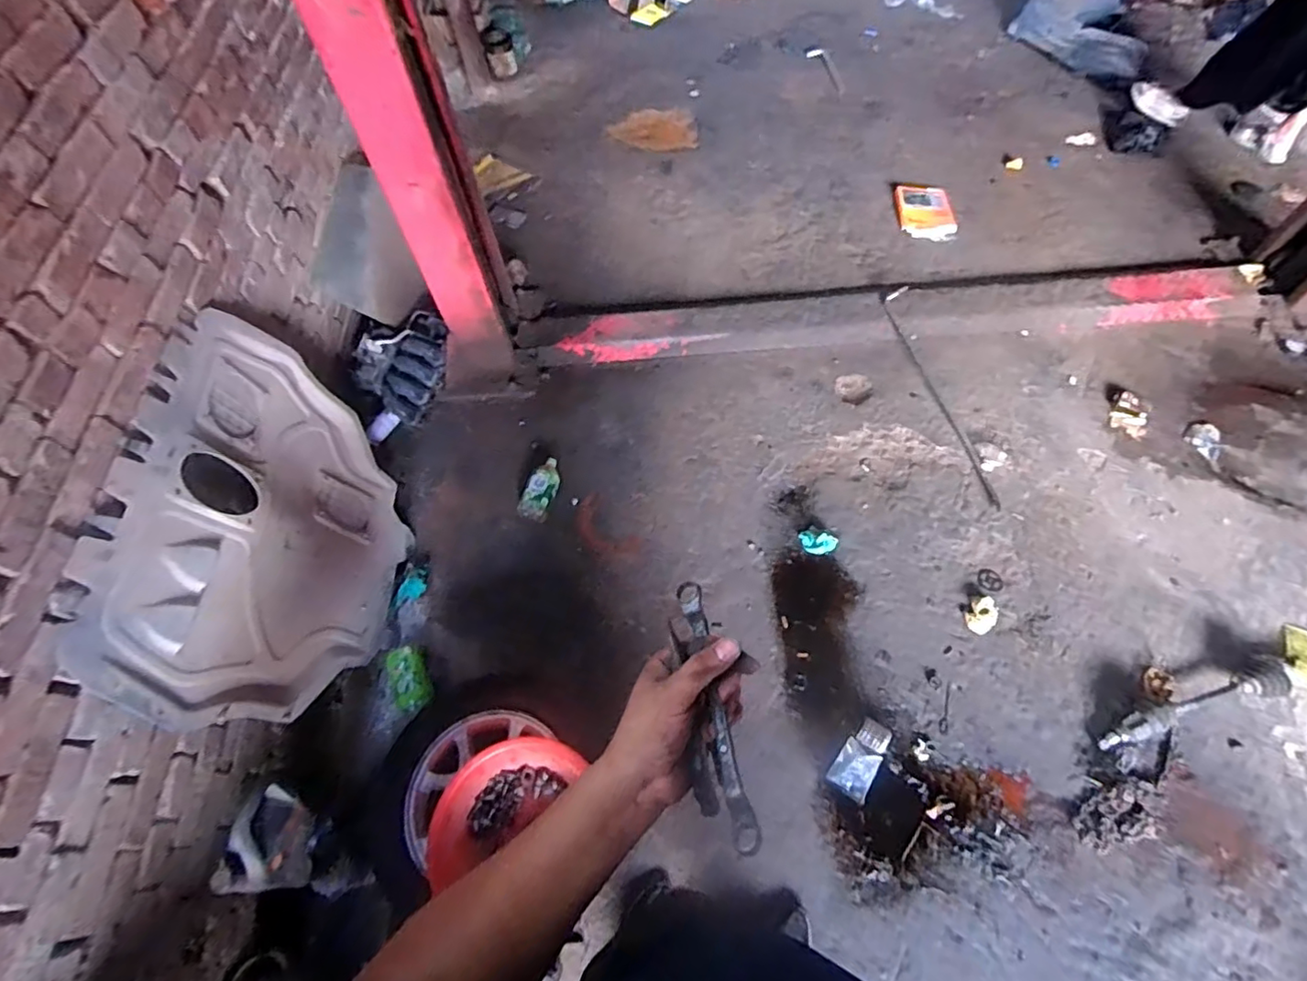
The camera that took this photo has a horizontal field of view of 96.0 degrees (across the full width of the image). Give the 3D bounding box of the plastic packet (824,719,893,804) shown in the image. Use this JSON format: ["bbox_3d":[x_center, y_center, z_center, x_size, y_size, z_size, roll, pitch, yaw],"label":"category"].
[{"bbox_3d":[0.522,0.670,1.483,0.100,0.015,0.191,27,65,19],"label":"plastic packet"}]

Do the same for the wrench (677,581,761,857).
[{"bbox_3d":[0.049,0.167,0.477,0.023,0.013,0.225,-10,46,-1],"label":"wrench"}]

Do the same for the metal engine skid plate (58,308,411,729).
[{"bbox_3d":[-0.910,0.075,1.449,0.086,0.719,0.945,-18,56,14],"label":"metal engine skid plate"}]

